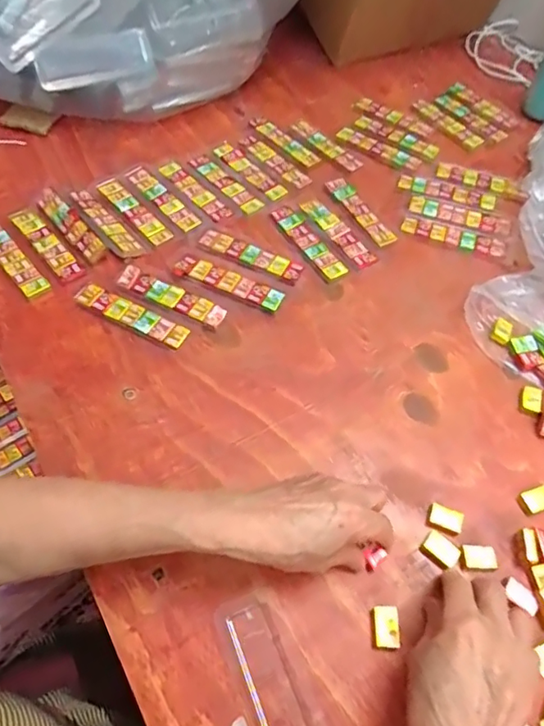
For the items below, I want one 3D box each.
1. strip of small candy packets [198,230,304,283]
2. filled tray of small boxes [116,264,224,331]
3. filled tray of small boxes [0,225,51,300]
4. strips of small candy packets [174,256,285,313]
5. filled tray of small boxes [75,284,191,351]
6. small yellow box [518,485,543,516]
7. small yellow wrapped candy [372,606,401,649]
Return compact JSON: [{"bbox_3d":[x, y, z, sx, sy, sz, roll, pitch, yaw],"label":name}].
[{"bbox_3d":[-0.022,-0.120,0.551,0.114,0.005,0.030,23,59,11],"label":"strip of small candy packets"},{"bbox_3d":[-0.102,-0.069,0.515,0.116,0.004,0.026,24,60,12],"label":"filled tray of small boxes"},{"bbox_3d":[-0.274,-0.111,0.530,0.026,0.013,0.117,-36,66,-23],"label":"filled tray of small boxes"},{"bbox_3d":[-0.045,-0.085,0.528,0.118,0.006,0.028,22,59,10],"label":"strips of small candy packets"},{"bbox_3d":[-0.138,-0.047,0.500,0.122,0.006,0.024,25,60,12],"label":"filled tray of small boxes"},{"bbox_3d":[0.222,0.114,0.421,0.031,0.005,0.019,-17,60,-13],"label":"small yellow box"},{"bbox_3d":[0.082,0.191,0.366,0.018,0.011,0.026,1,58,-2],"label":"small yellow wrapped candy"}]

